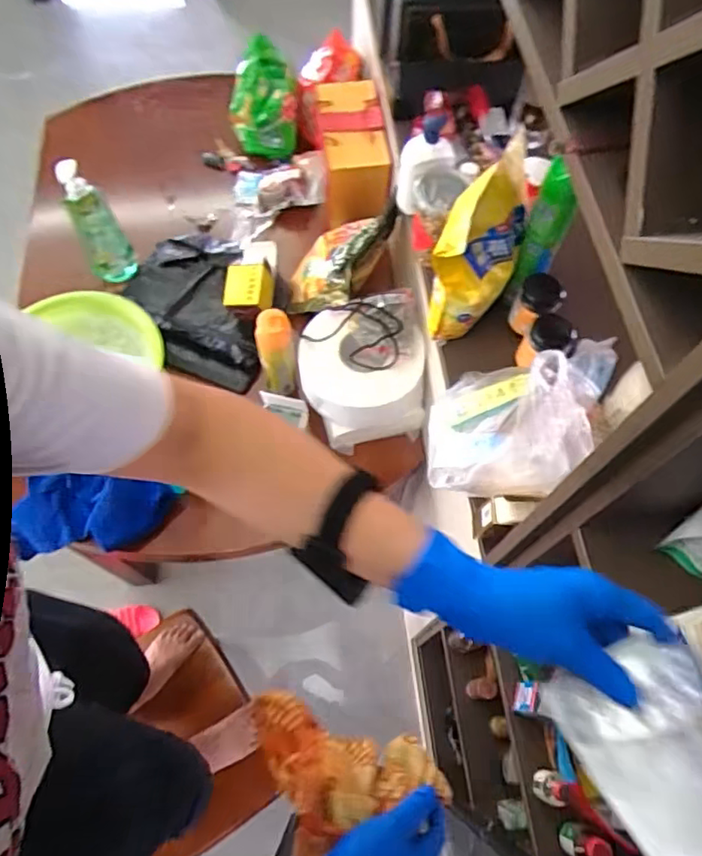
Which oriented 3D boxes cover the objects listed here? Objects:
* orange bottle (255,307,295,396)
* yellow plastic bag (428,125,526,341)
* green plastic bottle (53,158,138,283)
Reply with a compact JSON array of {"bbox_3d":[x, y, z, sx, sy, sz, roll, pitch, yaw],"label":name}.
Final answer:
[{"bbox_3d":[-0.137,-0.136,1.102,0.067,0.172,0.055,-13,33,-7],"label":"orange bottle"},{"bbox_3d":[0.183,-0.253,0.888,0.113,0.303,0.165,22,38,10],"label":"yellow plastic bag"},{"bbox_3d":[-0.536,-0.422,1.260,0.093,0.296,0.070,-21,66,-11],"label":"green plastic bottle"}]

